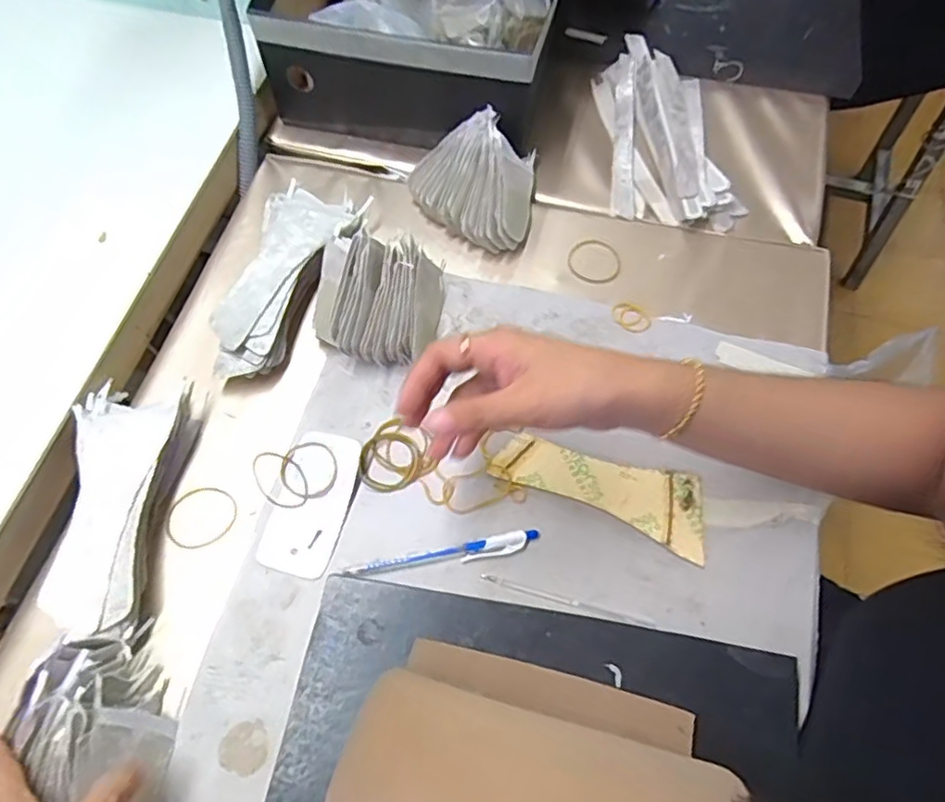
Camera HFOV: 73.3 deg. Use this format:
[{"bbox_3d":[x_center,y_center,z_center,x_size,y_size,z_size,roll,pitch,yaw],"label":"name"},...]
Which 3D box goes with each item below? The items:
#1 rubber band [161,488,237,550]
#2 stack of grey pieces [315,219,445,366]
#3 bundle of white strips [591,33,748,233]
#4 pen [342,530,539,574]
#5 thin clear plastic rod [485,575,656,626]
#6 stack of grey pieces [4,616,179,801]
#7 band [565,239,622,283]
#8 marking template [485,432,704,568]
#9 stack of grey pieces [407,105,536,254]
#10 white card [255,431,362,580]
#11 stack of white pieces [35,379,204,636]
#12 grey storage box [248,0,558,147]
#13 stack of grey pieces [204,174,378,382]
[{"bbox_3d":[-0.201,0.087,0.470,0.050,0.004,0.048,-2,66,4],"label":"rubber band"},{"bbox_3d":[-0.076,-0.086,0.509,0.101,0.060,0.110,5,66,3],"label":"stack of grey pieces"},{"bbox_3d":[0.178,-0.257,0.605,0.107,0.028,0.212,-6,66,-2],"label":"bundle of white strips"},{"bbox_3d":[-0.020,0.109,0.445,0.135,0.007,0.013,-10,66,-4],"label":"pen"},{"bbox_3d":[0.065,0.137,0.437,0.119,0.004,0.006,15,66,5],"label":"thin clear plastic rod"},{"bbox_3d":[-0.232,0.189,0.387,0.067,0.061,0.087,-20,68,-10],"label":"stack of grey pieces"},{"bbox_3d":[0.107,-0.123,0.553,0.046,0.004,0.045,23,68,11],"label":"band"},{"bbox_3d":[0.097,0.059,0.468,0.156,0.004,0.055,22,70,11],"label":"marking template"},{"bbox_3d":[0.010,-0.196,0.562,0.113,0.054,0.098,33,70,14],"label":"stack of grey pieces"},{"bbox_3d":[-0.119,0.074,0.466,0.053,0.007,0.102,13,73,8],"label":"white card"},{"bbox_3d":[-0.245,0.067,0.442,0.070,0.037,0.191,-1,65,0],"label":"stack of white pieces"},{"bbox_3d":[-0.069,-0.346,0.599,0.279,0.115,0.169,12,66,6],"label":"grey storage box"},{"bbox_3d":[-0.155,-0.100,0.532,0.078,0.037,0.181,12,66,6],"label":"stack of grey pieces"}]

